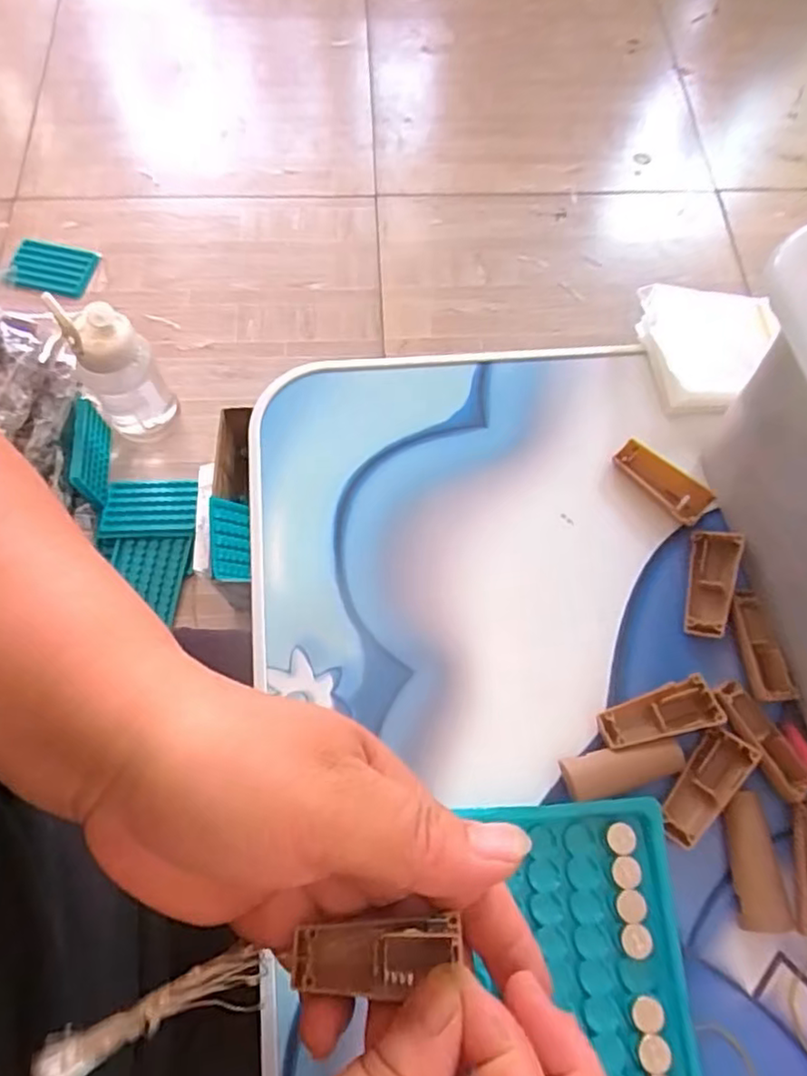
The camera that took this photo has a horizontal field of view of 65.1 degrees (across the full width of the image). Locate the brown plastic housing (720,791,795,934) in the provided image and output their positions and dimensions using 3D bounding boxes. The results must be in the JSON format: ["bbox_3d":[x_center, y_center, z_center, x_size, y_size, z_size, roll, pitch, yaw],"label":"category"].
[{"bbox_3d":[0.137,0.127,0.249,0.017,0.007,0.049,-3,69,-4],"label":"brown plastic housing"}]

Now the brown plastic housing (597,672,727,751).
[{"bbox_3d":[0.108,0.075,0.268,0.051,0.007,0.021,-13,70,-8],"label":"brown plastic housing"}]

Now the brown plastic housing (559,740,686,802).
[{"bbox_3d":[0.091,0.095,0.260,0.050,0.008,0.018,-7,69,-5],"label":"brown plastic housing"}]

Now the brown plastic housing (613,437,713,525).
[{"bbox_3d":[0.126,-0.028,0.308,0.015,0.010,0.048,-42,76,-16],"label":"brown plastic housing"}]

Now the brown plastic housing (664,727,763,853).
[{"bbox_3d":[0.123,0.101,0.256,0.018,0.006,0.048,39,72,12],"label":"brown plastic housing"}]

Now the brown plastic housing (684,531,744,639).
[{"bbox_3d":[0.140,0.021,0.290,0.019,0.012,0.050,17,69,4],"label":"brown plastic housing"}]

